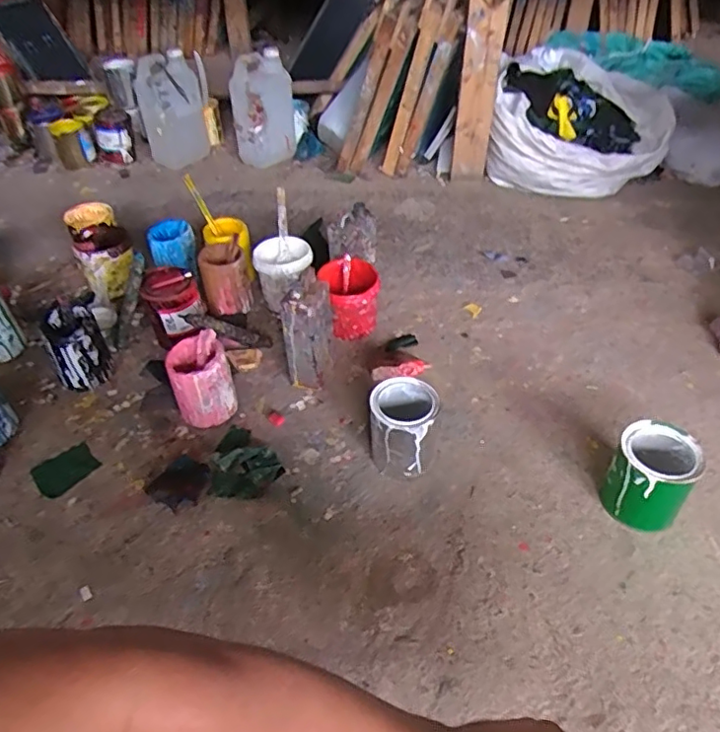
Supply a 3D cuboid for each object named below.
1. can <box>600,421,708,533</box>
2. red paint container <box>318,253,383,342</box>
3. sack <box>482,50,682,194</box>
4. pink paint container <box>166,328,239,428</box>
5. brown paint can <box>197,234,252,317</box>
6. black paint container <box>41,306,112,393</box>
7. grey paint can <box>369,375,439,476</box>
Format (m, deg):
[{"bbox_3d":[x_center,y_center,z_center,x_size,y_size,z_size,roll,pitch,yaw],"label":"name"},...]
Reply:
[{"bbox_3d":[0.431,0.168,0.842,0.107,0.128,0.119,30,50,30],"label":"can"},{"bbox_3d":[-0.019,-0.132,1.187,0.125,0.135,0.135,0,42,1],"label":"red paint container"},{"bbox_3d":[0.618,-0.672,1.613,0.464,0.299,0.304,22,47,24],"label":"sack"},{"bbox_3d":[-0.279,0.026,1.007,0.102,0.126,0.096,-15,44,-15],"label":"pink paint container"},{"bbox_3d":[-0.283,-0.182,1.202,0.098,0.122,0.109,-13,43,-12],"label":"brown paint can"},{"bbox_3d":[-0.536,-0.030,1.084,0.099,0.145,0.100,-22,46,-21],"label":"black paint container"},{"bbox_3d":[0.070,0.102,0.927,0.106,0.130,0.106,-1,42,1],"label":"grey paint can"}]

